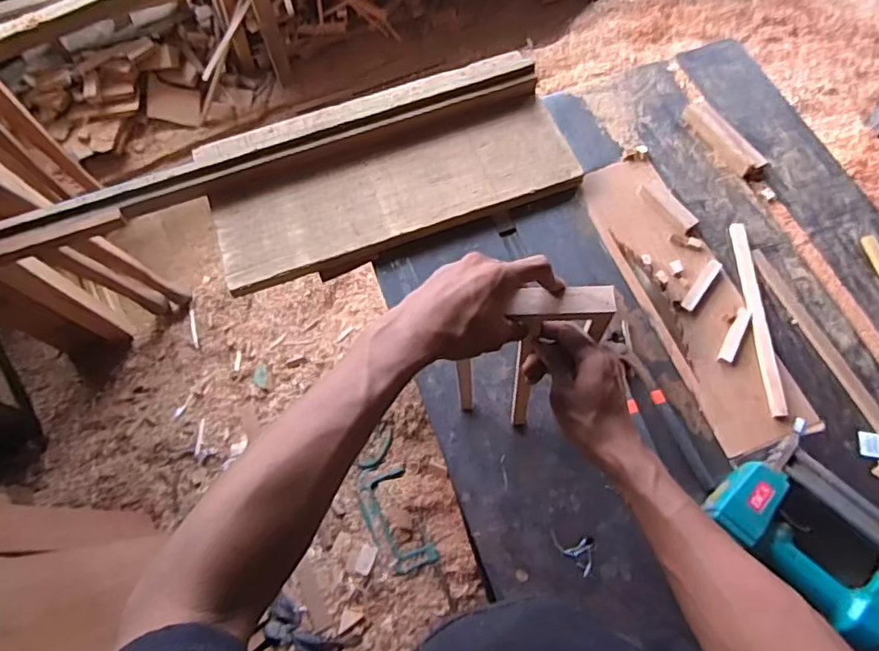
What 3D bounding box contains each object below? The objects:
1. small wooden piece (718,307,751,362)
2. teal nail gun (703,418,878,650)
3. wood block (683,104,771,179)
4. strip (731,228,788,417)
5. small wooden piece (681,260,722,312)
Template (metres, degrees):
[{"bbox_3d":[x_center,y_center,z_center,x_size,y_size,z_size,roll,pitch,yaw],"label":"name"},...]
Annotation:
[{"bbox_3d":[0.387,0.011,0.768,0.017,0.010,0.079,27,70,12],"label":"small wooden piece"},{"bbox_3d":[0.431,0.234,0.642,0.198,0.058,0.228,-36,71,-13],"label":"teal nail gun"},{"bbox_3d":[0.429,-0.283,0.891,0.048,0.023,0.139,-32,70,-12],"label":"wood block"},{"bbox_3d":[0.423,-0.016,0.779,0.024,0.006,0.274,0,67,1],"label":"strip"},{"bbox_3d":[0.355,-0.054,0.794,0.016,0.009,0.088,37,73,15],"label":"small wooden piece"}]

